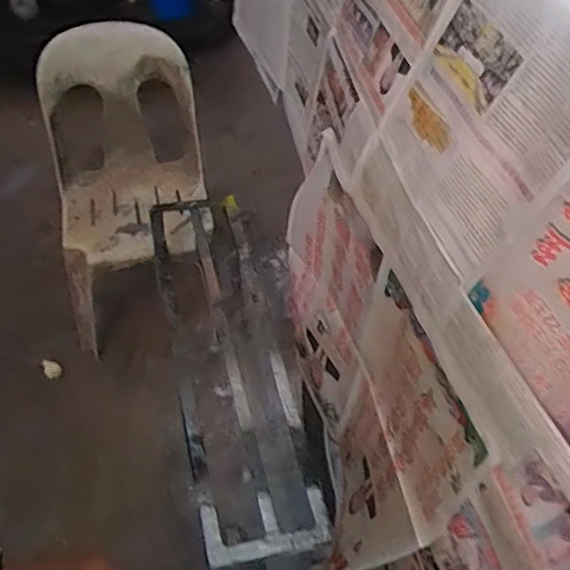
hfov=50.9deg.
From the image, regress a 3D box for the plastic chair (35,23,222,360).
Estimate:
[{"bbox_3d":[-0.414,-0.204,1.639,0.395,0.738,0.587,-7,51,-10],"label":"plastic chair"}]

